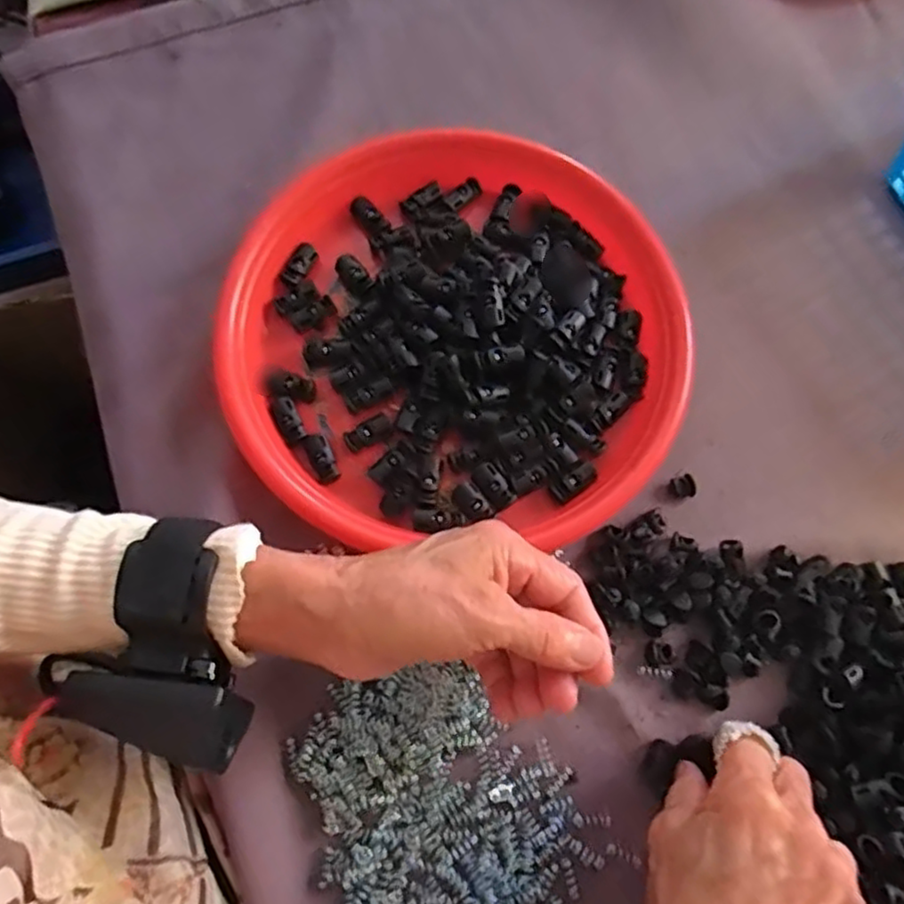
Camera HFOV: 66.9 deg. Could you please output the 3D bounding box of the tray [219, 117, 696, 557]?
[{"bbox_3d":[0.007,-0.071,0.387,0.246,0.032,0.238,2,74,0],"label":"tray"}]

